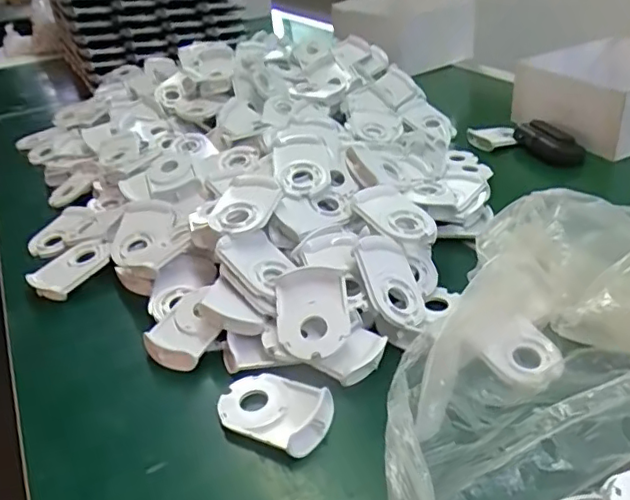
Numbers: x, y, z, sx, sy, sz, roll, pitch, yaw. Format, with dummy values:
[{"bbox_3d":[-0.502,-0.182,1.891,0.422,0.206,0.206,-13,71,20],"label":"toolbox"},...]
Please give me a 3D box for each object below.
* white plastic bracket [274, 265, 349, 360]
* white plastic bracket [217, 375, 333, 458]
[{"bbox_3d":[-0.002,0.053,0.475,0.059,0.021,0.078,-3,56,5],"label":"white plastic bracket"},{"bbox_3d":[-0.029,0.115,0.426,0.081,0.018,0.055,13,36,28],"label":"white plastic bracket"}]

